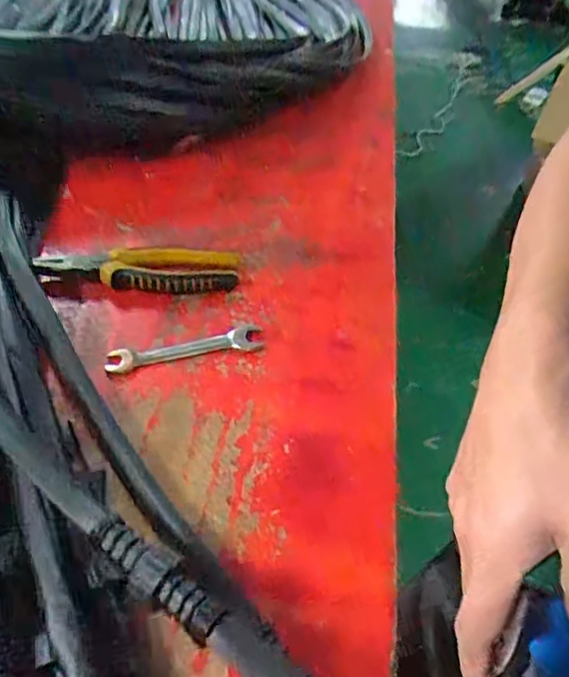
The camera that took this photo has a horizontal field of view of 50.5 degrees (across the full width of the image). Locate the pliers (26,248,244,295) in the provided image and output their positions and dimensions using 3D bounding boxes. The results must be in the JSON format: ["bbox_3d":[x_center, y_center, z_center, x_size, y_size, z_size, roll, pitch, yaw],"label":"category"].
[{"bbox_3d":[-0.142,-0.065,0.587,0.192,0.026,0.060,-6,43,-8],"label":"pliers"}]

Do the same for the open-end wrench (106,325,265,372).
[{"bbox_3d":[-0.084,0.007,0.518,0.130,0.009,0.026,-11,44,-14],"label":"open-end wrench"}]

